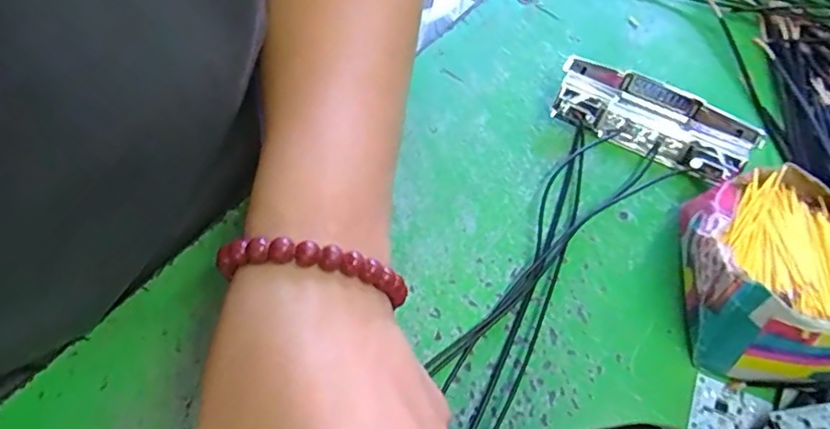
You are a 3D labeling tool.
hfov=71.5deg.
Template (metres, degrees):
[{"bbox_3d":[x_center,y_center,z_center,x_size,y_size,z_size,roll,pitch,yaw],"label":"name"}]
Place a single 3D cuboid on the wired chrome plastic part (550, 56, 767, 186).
[{"bbox_3d":[0.121,-0.049,0.293,0.096,0.022,0.041,22,60,10],"label":"wired chrome plastic part"}]

